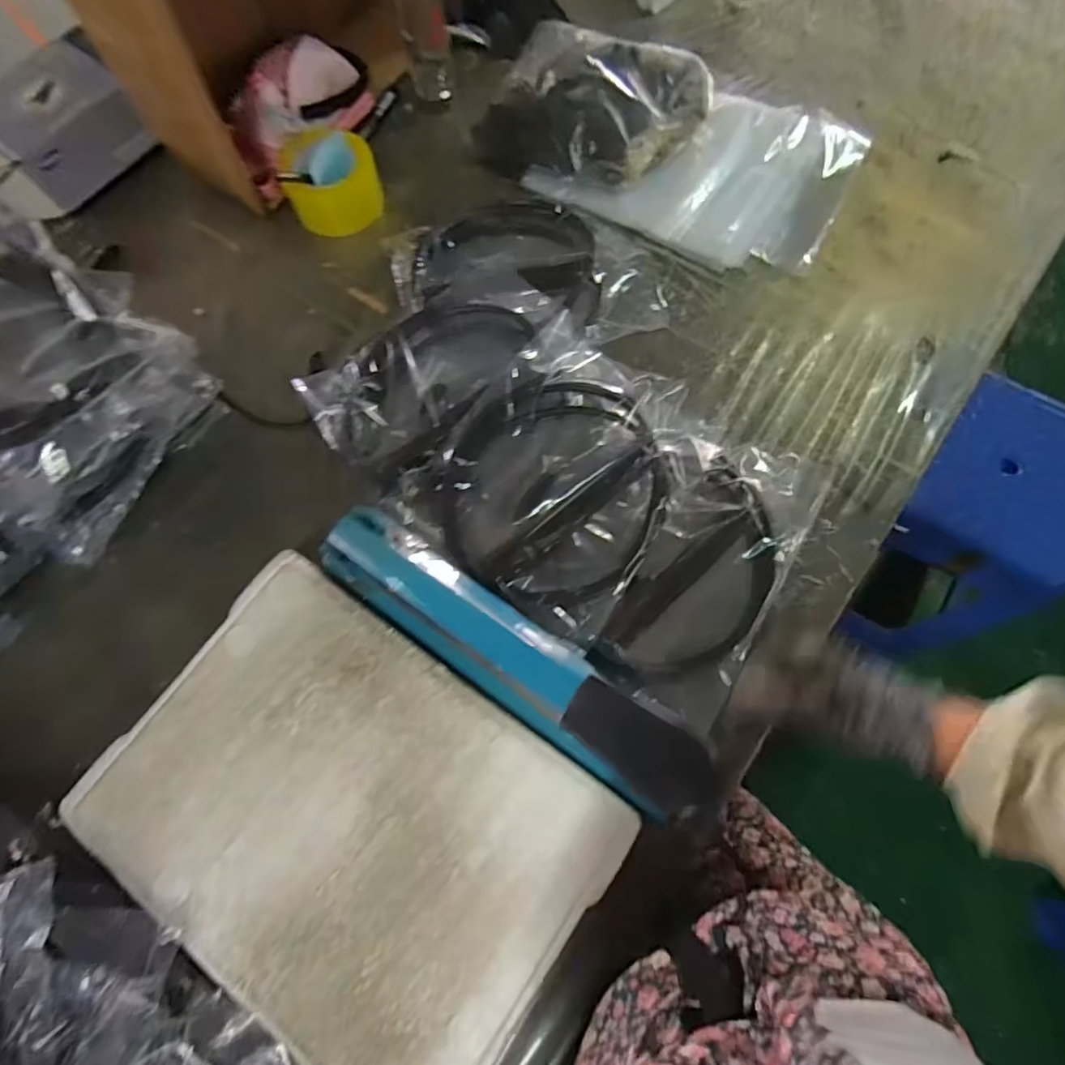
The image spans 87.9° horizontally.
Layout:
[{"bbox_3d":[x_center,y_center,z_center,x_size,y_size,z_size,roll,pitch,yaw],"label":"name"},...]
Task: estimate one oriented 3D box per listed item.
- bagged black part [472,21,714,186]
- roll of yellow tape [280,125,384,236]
[{"bbox_3d":[0.079,-0.553,0.721,0.272,0.077,0.199,22,75,9],"label":"bagged black part"},{"bbox_3d":[-0.260,-0.455,0.720,0.120,0.069,0.111,-22,73,-5],"label":"roll of yellow tape"}]

